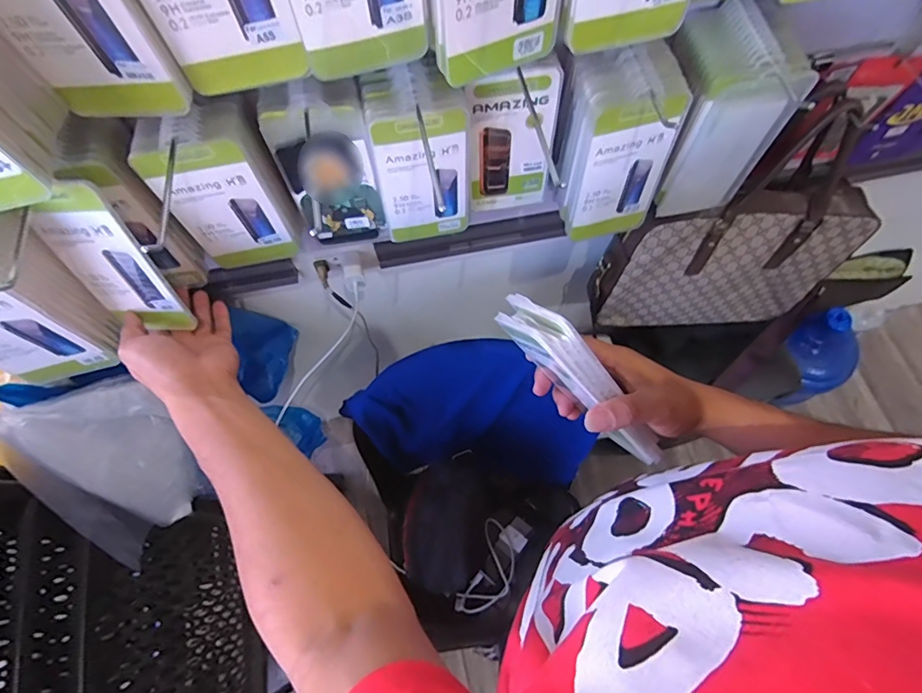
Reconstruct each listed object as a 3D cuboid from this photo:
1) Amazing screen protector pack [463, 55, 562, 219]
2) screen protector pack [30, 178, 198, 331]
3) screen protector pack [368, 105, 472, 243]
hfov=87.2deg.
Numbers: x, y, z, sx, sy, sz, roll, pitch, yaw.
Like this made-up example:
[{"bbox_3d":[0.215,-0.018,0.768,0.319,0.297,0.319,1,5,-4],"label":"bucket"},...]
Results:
[{"bbox_3d":[0.053,-0.203,0.495,0.086,0.171,0.019,-14,68,-5],"label":"Amazing screen protector pack"},{"bbox_3d":[-0.318,-0.075,0.437,0.085,0.158,0.007,0,51,9],"label":"screen protector pack"},{"bbox_3d":[-0.034,-0.160,0.474,0.091,0.163,0.020,-14,68,-5],"label":"screen protector pack"}]

